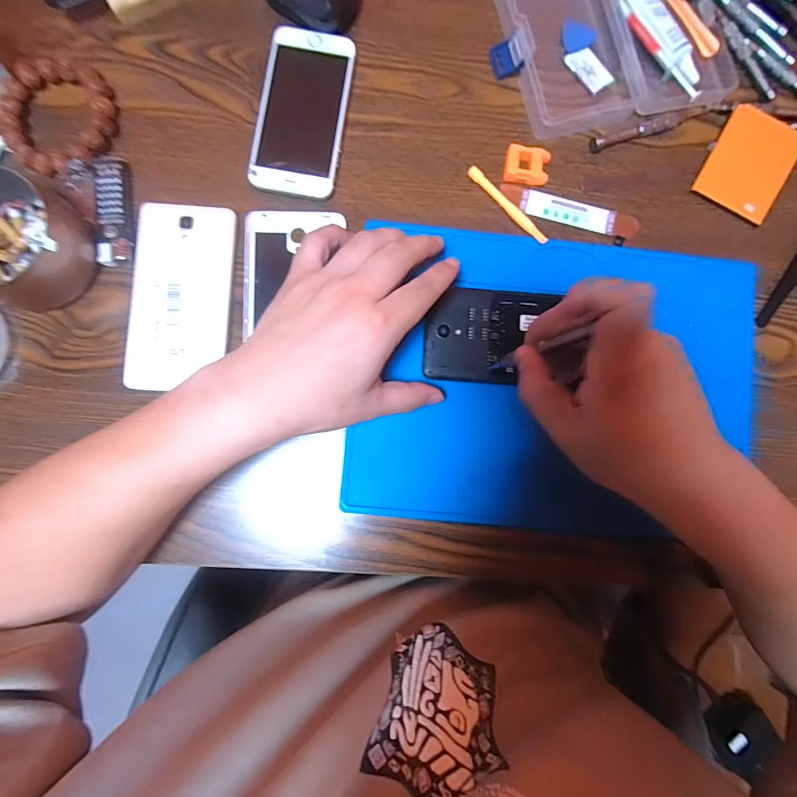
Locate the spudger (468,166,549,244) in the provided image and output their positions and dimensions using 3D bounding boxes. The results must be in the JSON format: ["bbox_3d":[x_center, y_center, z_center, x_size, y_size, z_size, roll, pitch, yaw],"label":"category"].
[{"bbox_3d":[0.088,-0.156,0.331,0.008,0.006,0.084,-44,89,-5],"label":"spudger"}]

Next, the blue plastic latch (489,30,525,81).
[{"bbox_3d":[0.089,-0.280,0.336,0.025,0.006,0.027,-10,99,32],"label":"blue plastic latch"}]

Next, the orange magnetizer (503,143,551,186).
[{"bbox_3d":[0.104,-0.188,0.331,0.035,0.012,0.026,8,86,-2],"label":"orange magnetizer"}]

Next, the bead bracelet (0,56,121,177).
[{"bbox_3d":[-0.256,-0.212,0.310,0.075,0.015,0.086,6,86,-2],"label":"bead bracelet"}]

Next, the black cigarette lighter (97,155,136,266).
[{"bbox_3d":[-0.215,-0.143,0.310,0.026,0.012,0.080,-6,87,-3],"label":"black cigarette lighter"}]

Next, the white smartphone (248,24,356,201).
[{"bbox_3d":[-0.076,-0.228,0.326,0.066,0.010,0.135,9,86,-2],"label":"white smartphone"}]

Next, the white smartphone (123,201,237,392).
[{"bbox_3d":[-0.164,-0.077,0.311,0.070,0.011,0.140,3,86,-3],"label":"white smartphone"}]

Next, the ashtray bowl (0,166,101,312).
[{"bbox_3d":[-0.271,-0.112,0.289,0.086,0.044,0.085,0,86,-3],"label":"ashtray bowl"}]

